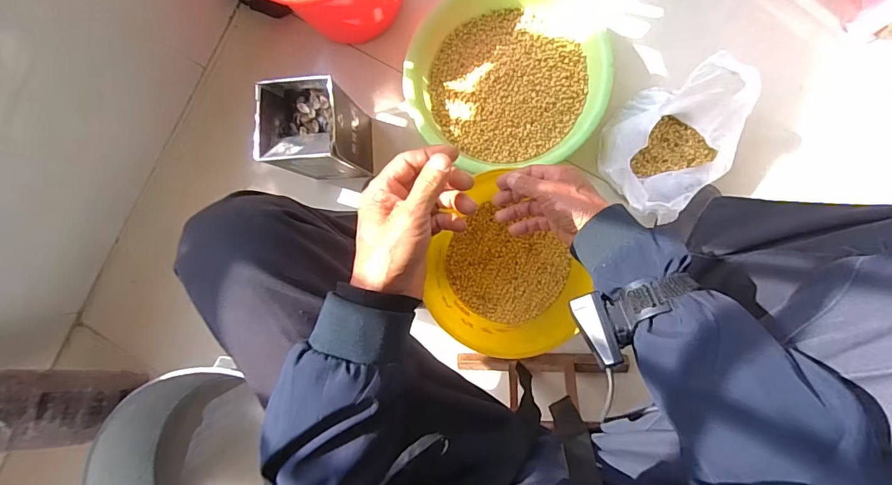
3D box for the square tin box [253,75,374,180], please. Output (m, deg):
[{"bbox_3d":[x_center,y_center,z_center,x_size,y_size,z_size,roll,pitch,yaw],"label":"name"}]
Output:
[{"bbox_3d":[-0.218,-0.193,0.746,0.131,0.192,0.136,3,90,7],"label":"square tin box"}]

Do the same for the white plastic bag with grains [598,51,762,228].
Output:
[{"bbox_3d":[0.358,-0.162,0.690,0.230,0.147,0.184,-41,85,5],"label":"white plastic bag with grains"}]

